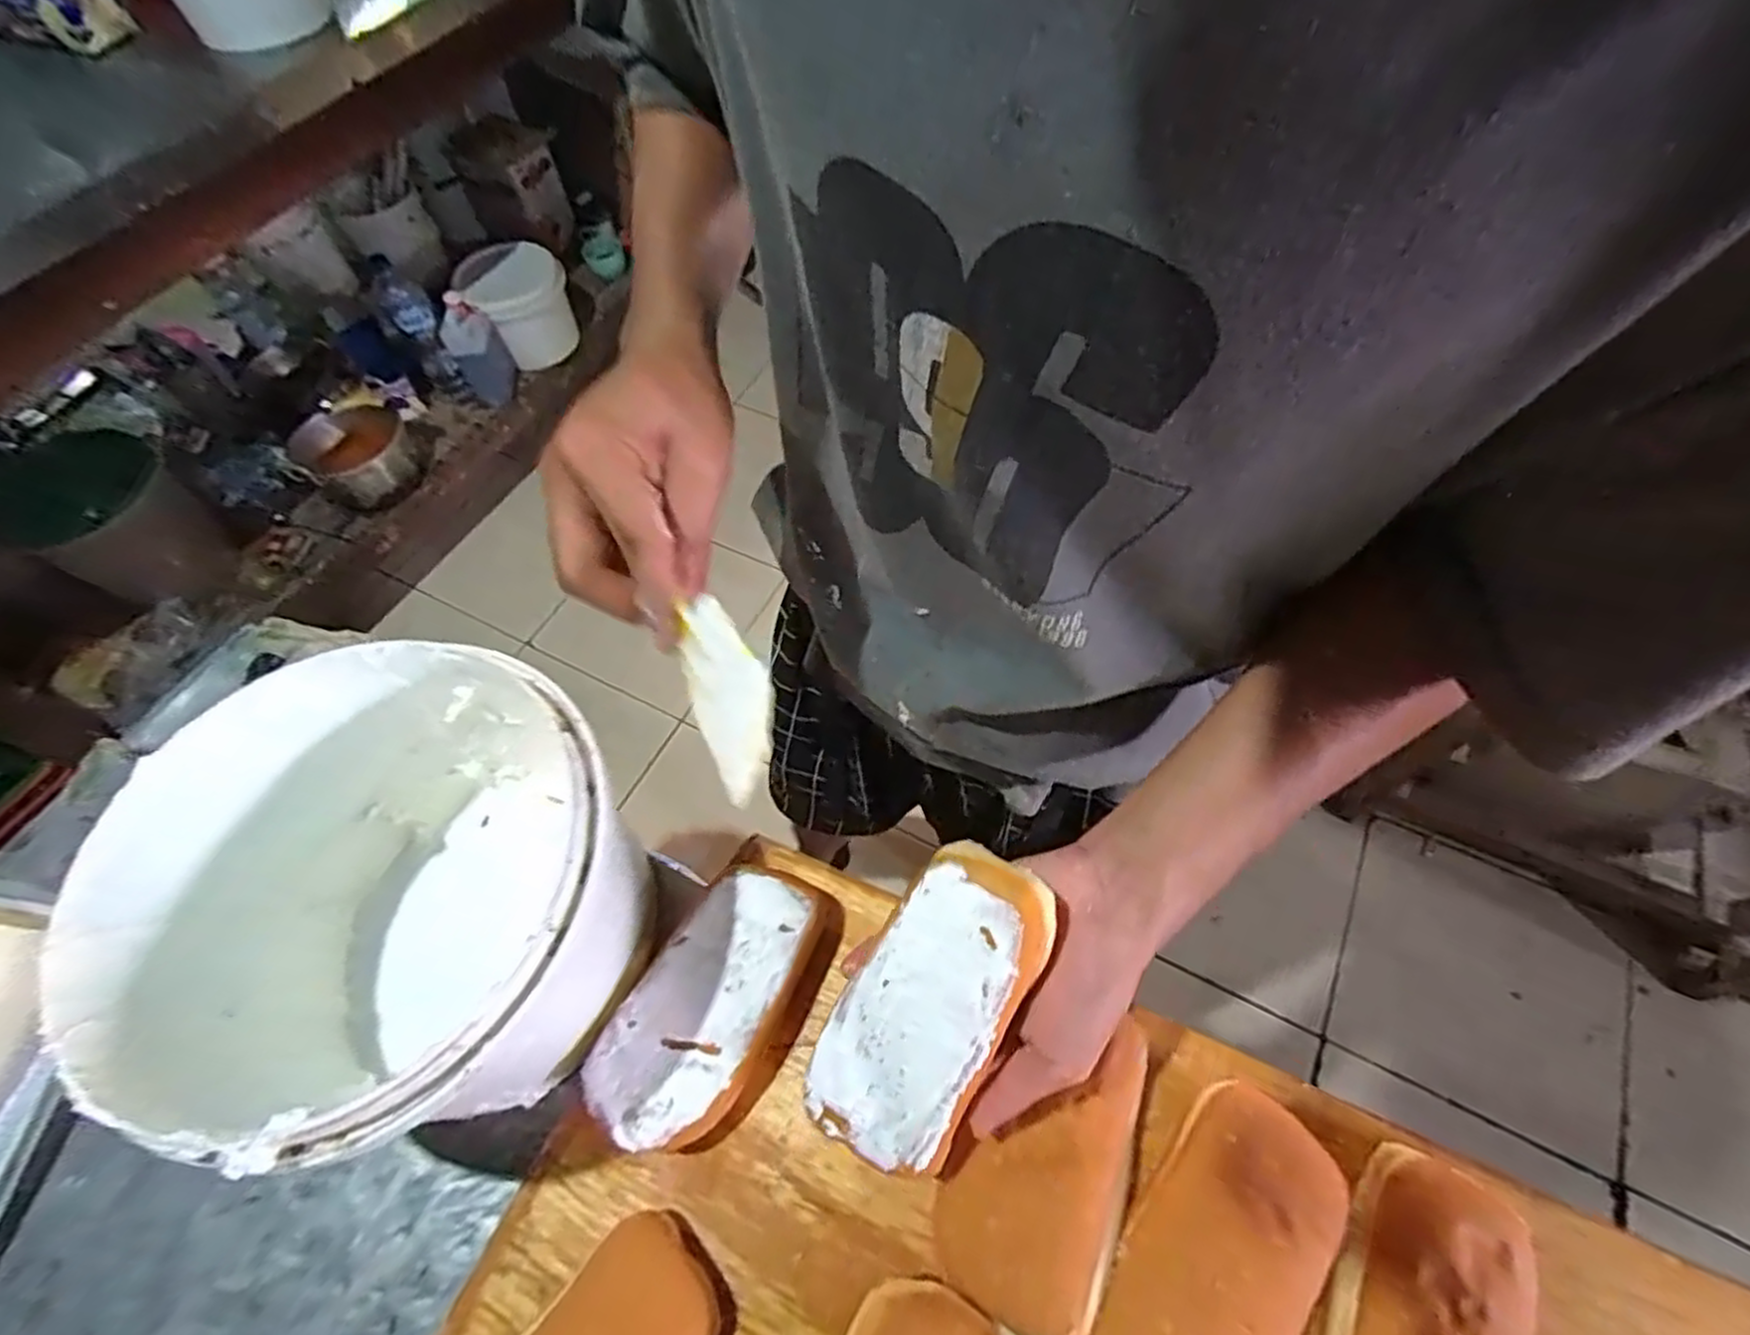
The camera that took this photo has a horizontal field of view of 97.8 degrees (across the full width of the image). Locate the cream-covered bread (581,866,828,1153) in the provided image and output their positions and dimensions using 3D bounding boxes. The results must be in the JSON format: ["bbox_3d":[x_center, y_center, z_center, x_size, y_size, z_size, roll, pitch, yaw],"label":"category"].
[{"bbox_3d":[-0.088,0.185,0.423,0.074,0.039,0.147,30,66,18],"label":"cream-covered bread"}]

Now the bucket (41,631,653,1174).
[{"bbox_3d":[-0.233,0.120,0.400,0.212,0.168,0.210,-1,60,2],"label":"bucket"}]

